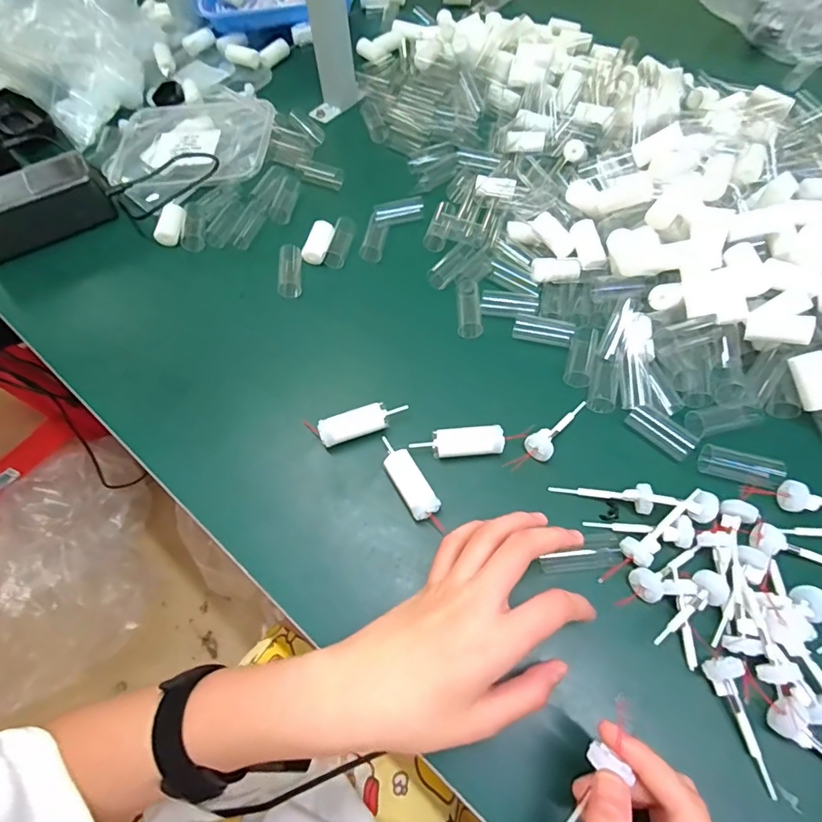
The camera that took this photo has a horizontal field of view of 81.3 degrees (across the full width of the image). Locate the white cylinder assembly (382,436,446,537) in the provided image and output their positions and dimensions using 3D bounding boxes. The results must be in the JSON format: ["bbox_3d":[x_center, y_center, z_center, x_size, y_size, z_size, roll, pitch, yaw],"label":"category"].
[{"bbox_3d":[-0.001,0.052,0.341,0.021,0.014,0.075,-28,64,-12],"label":"white cylinder assembly"}]

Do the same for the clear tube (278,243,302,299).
[{"bbox_3d":[-0.113,-0.130,0.447,0.018,0.021,0.054,-1,74,2],"label":"clear tube"}]

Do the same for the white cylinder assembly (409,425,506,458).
[{"bbox_3d":[0.035,0.024,0.354,0.066,0.015,0.020,-3,62,2],"label":"white cylinder assembly"}]

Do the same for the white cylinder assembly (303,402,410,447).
[{"bbox_3d":[-0.039,0.010,0.363,0.072,0.018,0.020,-17,62,-6],"label":"white cylinder assembly"}]

